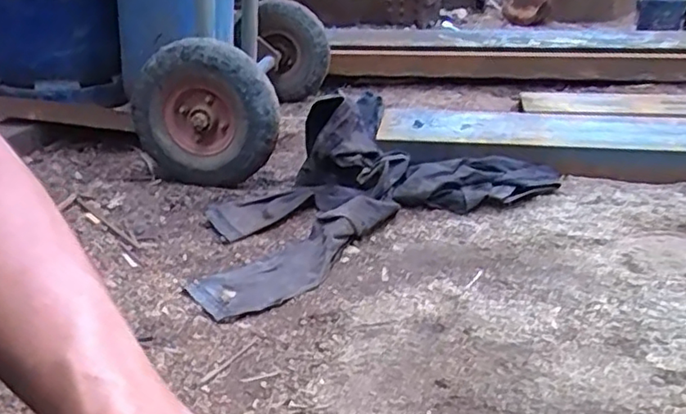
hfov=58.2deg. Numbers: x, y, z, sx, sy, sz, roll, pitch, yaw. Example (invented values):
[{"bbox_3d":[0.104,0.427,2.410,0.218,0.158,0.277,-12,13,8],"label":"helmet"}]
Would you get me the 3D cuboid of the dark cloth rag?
[{"bbox_3d":[0.001,-0.059,0.921,0.572,0.131,0.339,-19,27,-33],"label":"dark cloth rag"}]

